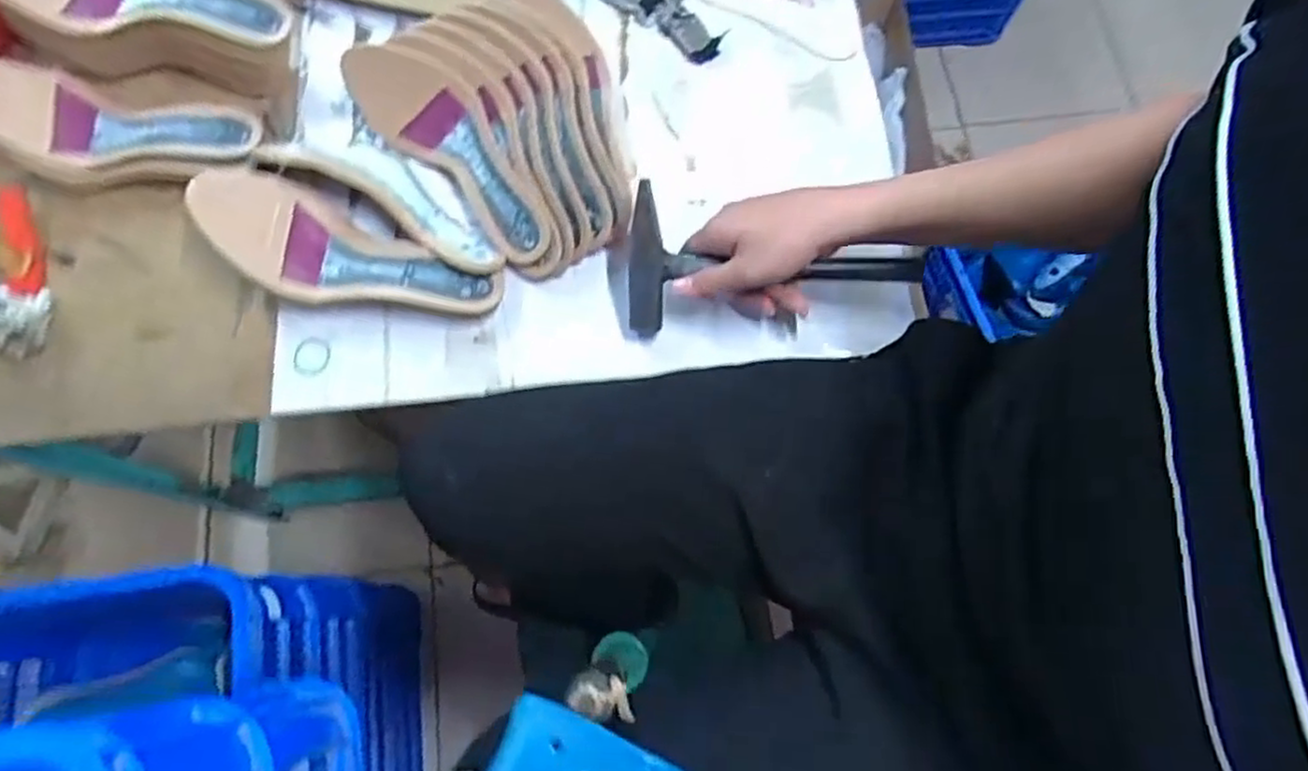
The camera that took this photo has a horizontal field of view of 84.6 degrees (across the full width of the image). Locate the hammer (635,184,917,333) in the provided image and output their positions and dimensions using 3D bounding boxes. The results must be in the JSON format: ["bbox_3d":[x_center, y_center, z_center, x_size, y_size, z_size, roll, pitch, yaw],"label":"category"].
[{"bbox_3d":[0.096,-0.109,0.588,0.236,0.028,0.116,-4,101,3],"label":"hammer"}]

